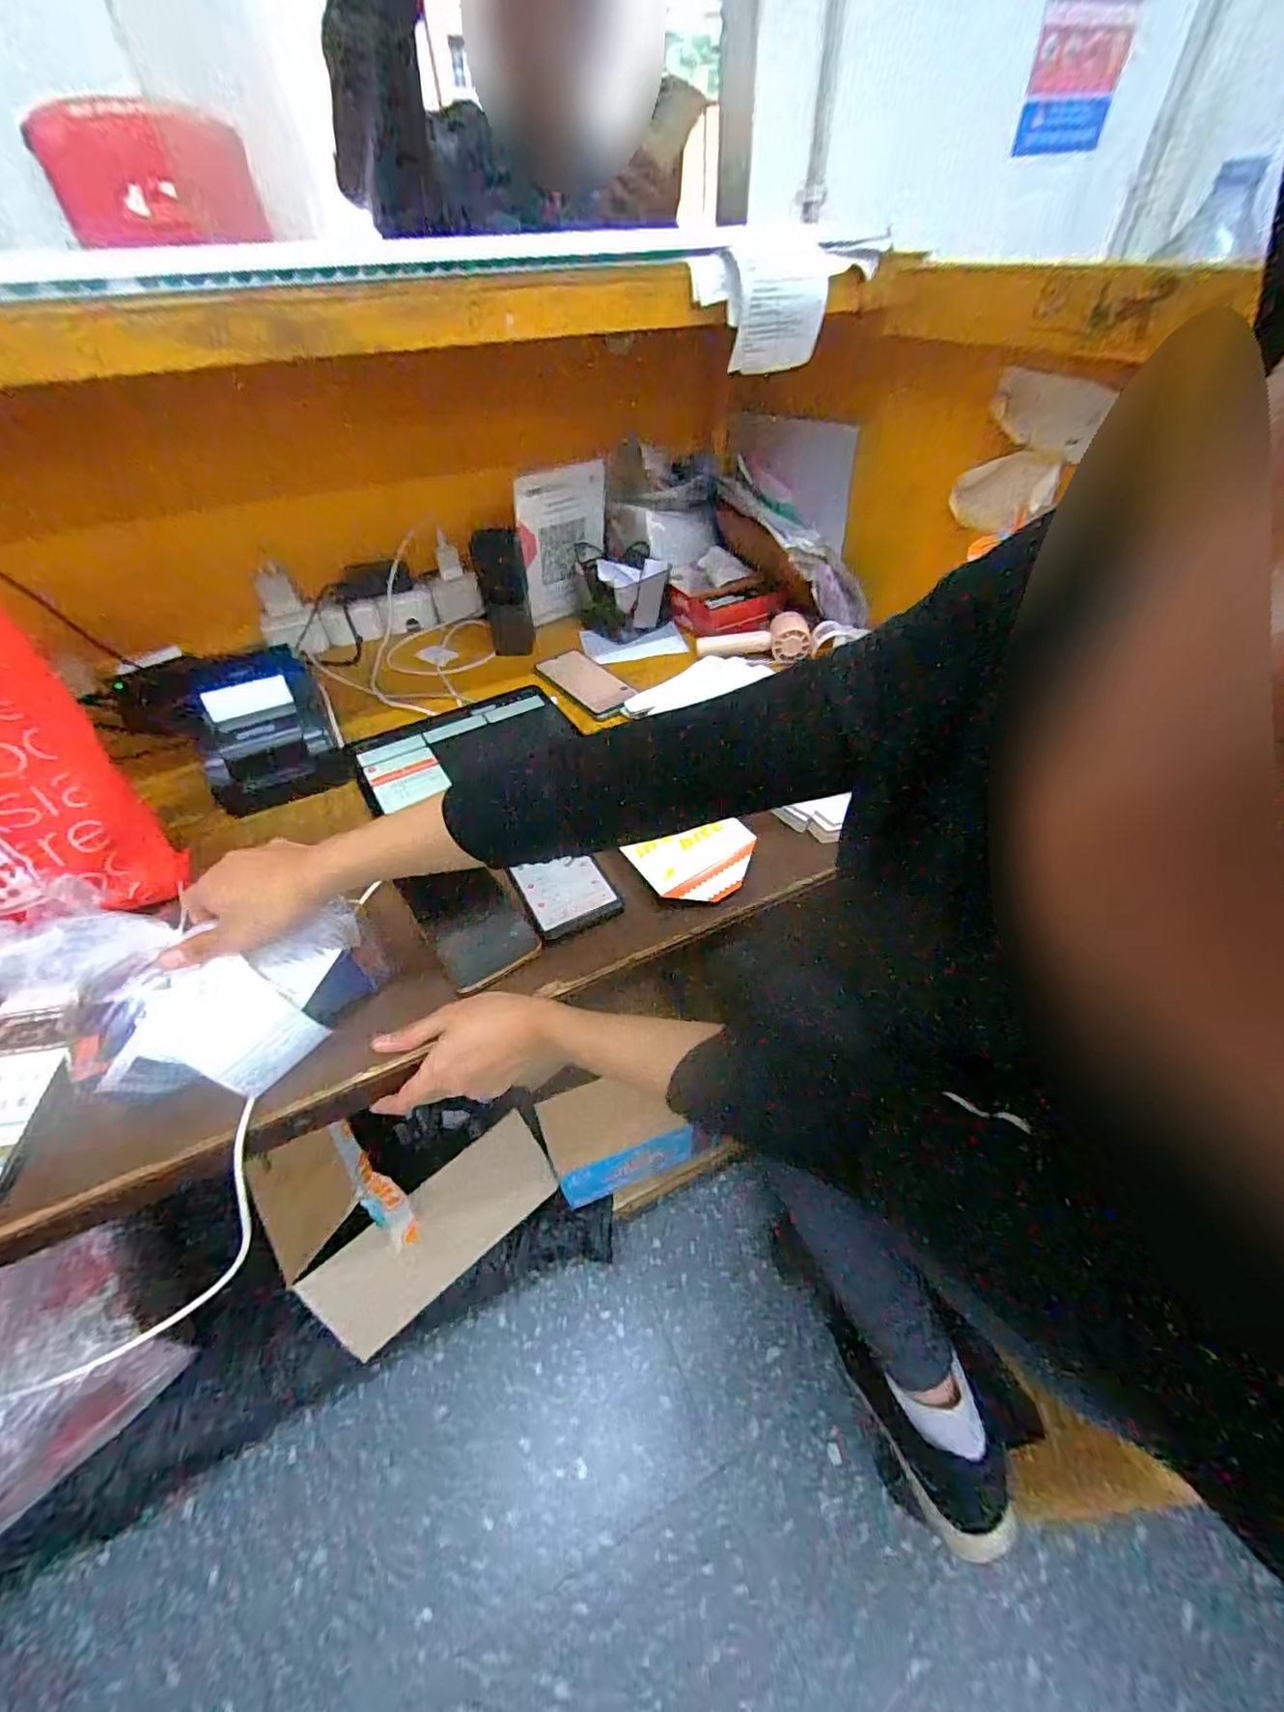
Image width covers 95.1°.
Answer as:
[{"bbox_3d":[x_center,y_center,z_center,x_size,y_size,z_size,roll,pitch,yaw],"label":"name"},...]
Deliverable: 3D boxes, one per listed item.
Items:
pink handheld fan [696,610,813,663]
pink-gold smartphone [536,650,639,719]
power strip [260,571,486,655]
[{"bbox_3d":[0.150,-0.298,0.795,0.149,0.044,0.038,4,47,6],"label":"pink handheld fan"},{"bbox_3d":[-0.074,-0.237,0.790,0.074,0.005,0.168,-27,51,-22],"label":"pink-gold smartphone"},{"bbox_3d":[-0.415,-0.364,0.895,0.282,0.068,0.056,-18,48,-14],"label":"power strip"}]

